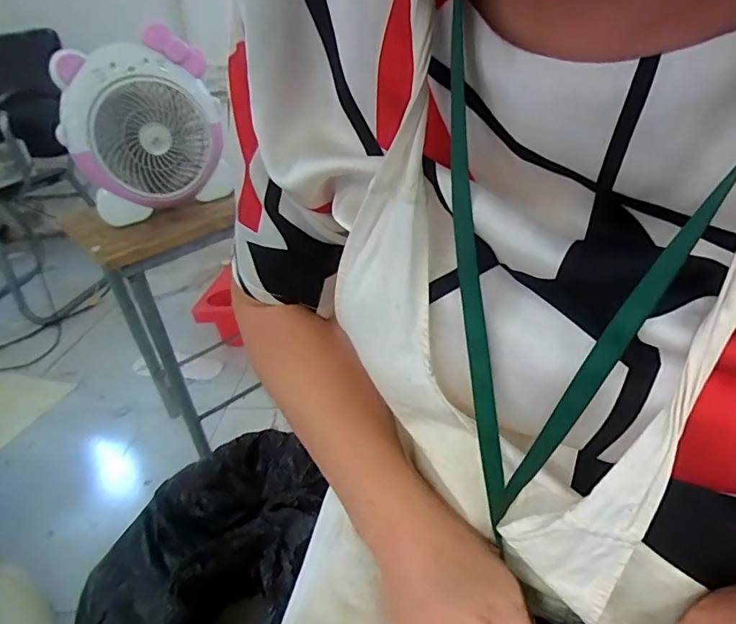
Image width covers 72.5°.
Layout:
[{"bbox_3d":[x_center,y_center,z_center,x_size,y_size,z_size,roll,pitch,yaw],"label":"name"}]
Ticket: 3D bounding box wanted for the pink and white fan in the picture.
[{"bbox_3d":[-0.368,-0.303,0.839,0.237,0.249,0.100,-16,32,-14],"label":"pink and white fan"}]

